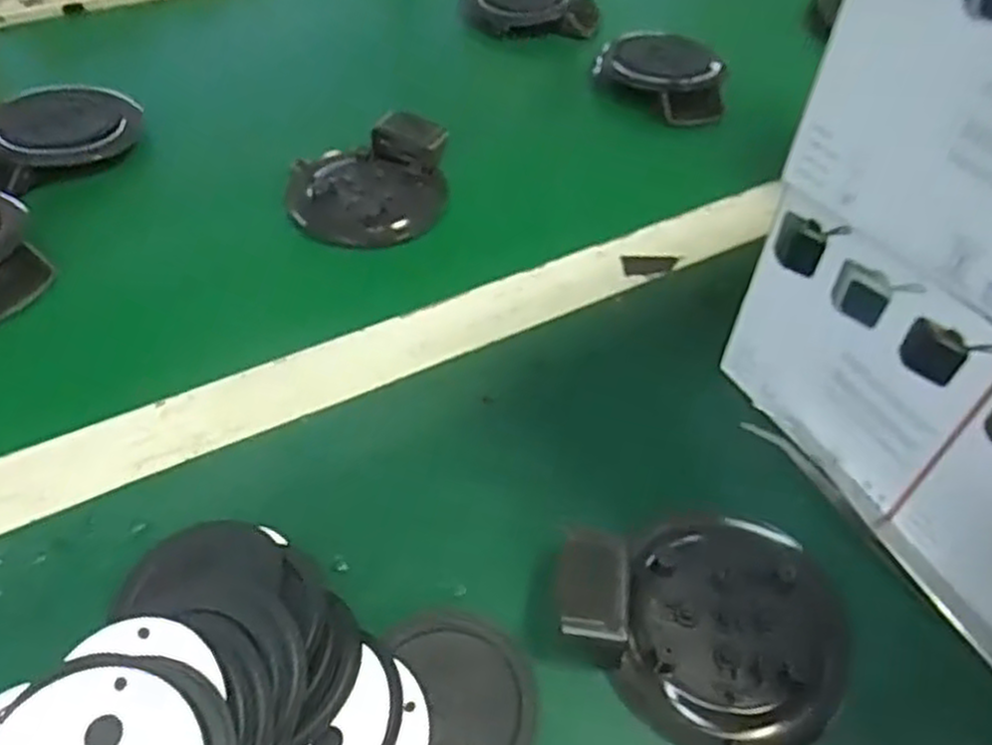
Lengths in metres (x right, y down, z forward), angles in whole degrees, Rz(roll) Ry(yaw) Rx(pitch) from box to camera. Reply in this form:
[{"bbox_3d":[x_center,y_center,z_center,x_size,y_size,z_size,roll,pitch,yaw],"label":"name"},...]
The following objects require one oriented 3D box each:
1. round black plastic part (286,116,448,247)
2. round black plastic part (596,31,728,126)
[{"bbox_3d":[-0.075,-0.117,0.461,0.089,0.031,0.088,1,49,-1],"label":"round black plastic part"},{"bbox_3d":[0.119,-0.216,0.549,0.087,0.018,0.105,12,49,9],"label":"round black plastic part"}]

